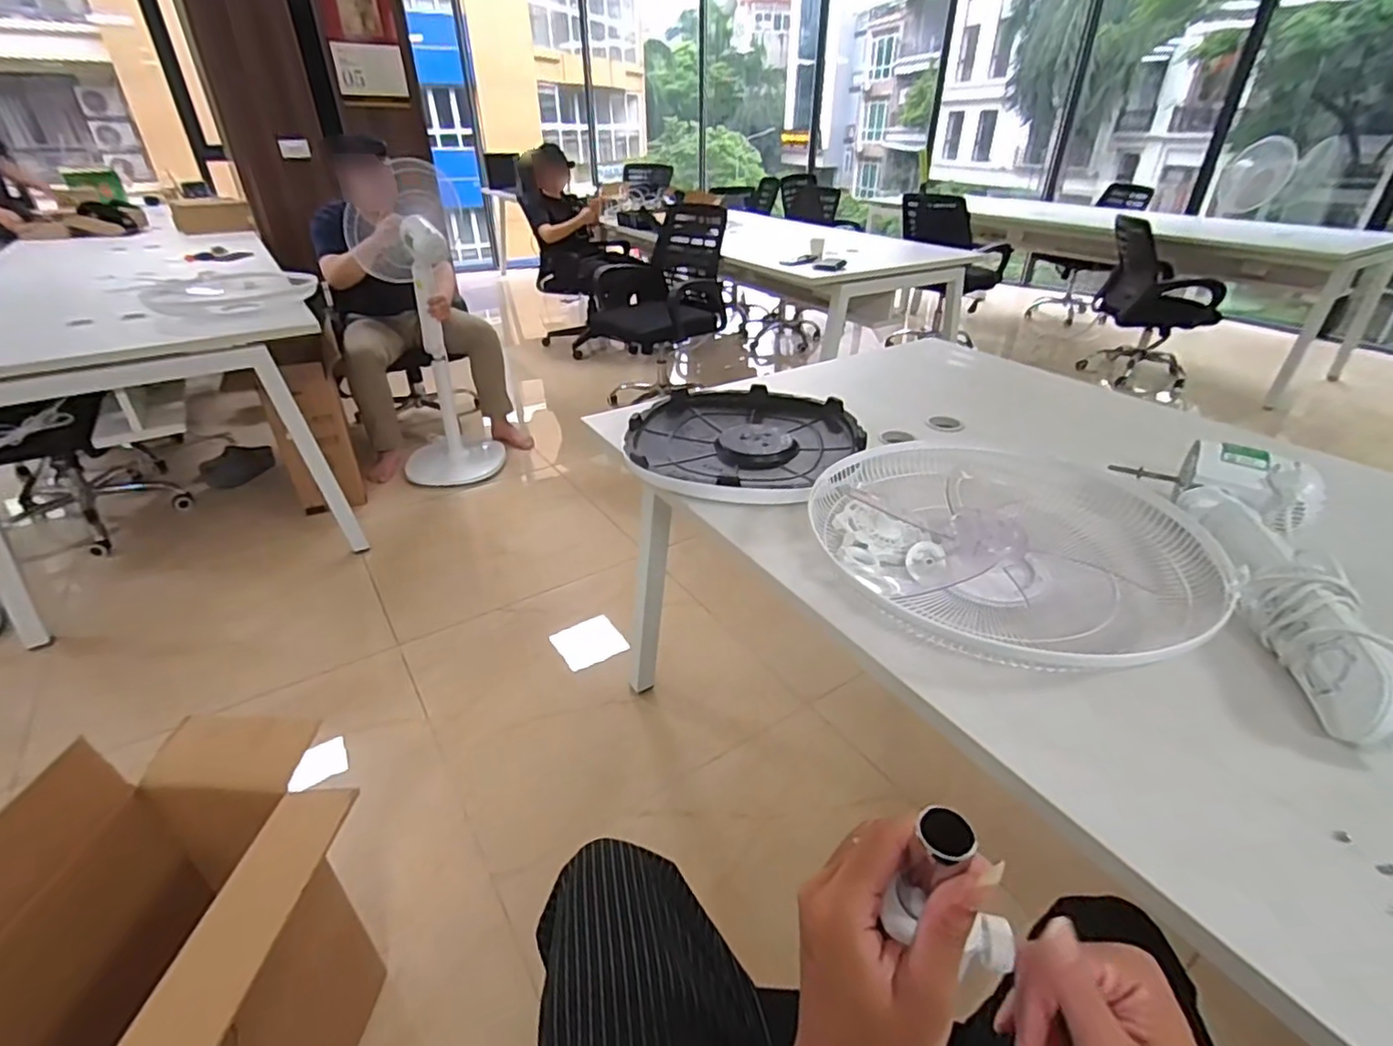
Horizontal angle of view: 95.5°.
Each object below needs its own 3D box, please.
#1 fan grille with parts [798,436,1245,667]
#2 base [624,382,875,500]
[{"bbox_3d":[0.370,0.020,0.771,0.418,0.068,0.440,0,32,0],"label":"fan grille with parts"},{"bbox_3d":[0.076,-0.142,1.069,0.384,0.037,0.421,14,35,20],"label":"base"}]

